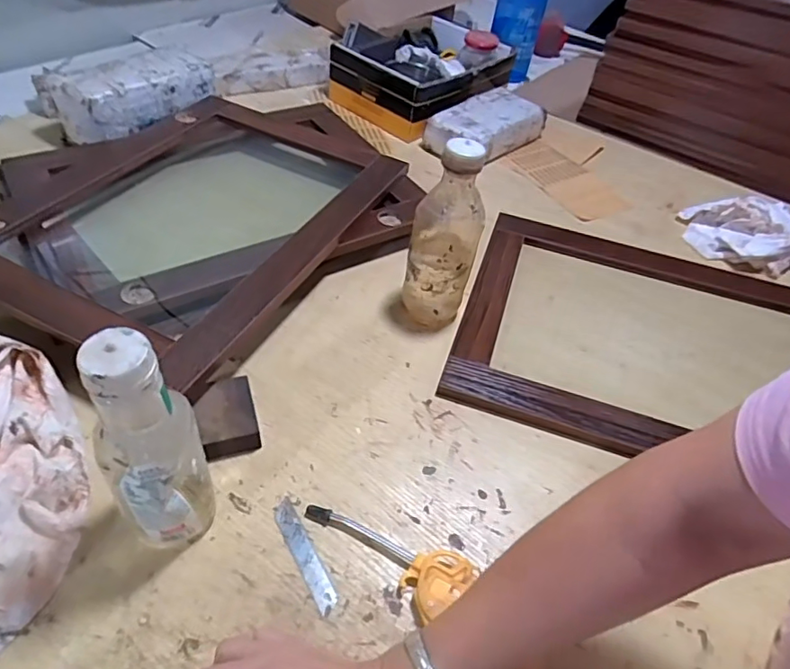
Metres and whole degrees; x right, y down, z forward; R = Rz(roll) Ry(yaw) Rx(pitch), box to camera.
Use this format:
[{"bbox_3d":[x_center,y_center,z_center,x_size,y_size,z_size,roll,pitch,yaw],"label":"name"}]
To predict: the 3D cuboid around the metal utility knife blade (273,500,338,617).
[{"bbox_3d":[-0.074,0.178,0.436,0.018,0.004,0.097,-21,53,-25],"label":"metal utility knife blade"}]

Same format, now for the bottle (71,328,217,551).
[{"bbox_3d":[-0.168,0.083,0.376,0.065,0.204,0.061,-19,52,-23],"label":"bottle"}]

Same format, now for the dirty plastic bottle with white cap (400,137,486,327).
[{"bbox_3d":[0.054,-0.104,0.577,0.069,0.209,0.069,12,46,4],"label":"dirty plastic bottle with white cap"}]

